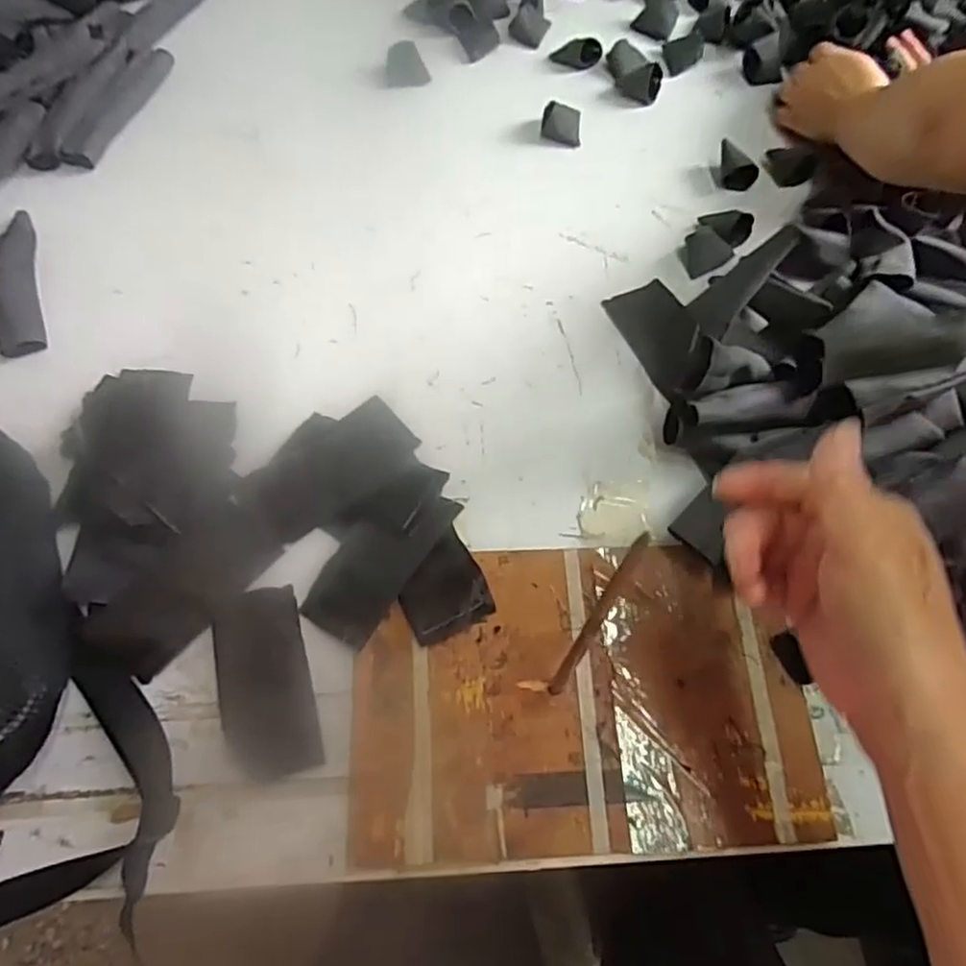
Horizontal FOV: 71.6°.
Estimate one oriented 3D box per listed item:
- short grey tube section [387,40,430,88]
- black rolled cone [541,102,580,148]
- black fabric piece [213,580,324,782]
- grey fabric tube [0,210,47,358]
[{"bbox_3d":[-0.072,-0.400,0.640,0.040,0.014,0.053,-1,64,-3],"label":"short grey tube section"},{"bbox_3d":[0.073,-0.335,0.622,0.035,0.020,0.030,7,64,1],"label":"black rolled cone"},{"bbox_3d":[-0.132,0.119,0.405,0.053,0.004,0.110,-13,66,-9],"label":"black fabric piece"},{"bbox_3d":[-0.361,-0.158,0.517,0.030,0.017,0.138,-16,66,-10],"label":"grey fabric tube"}]

